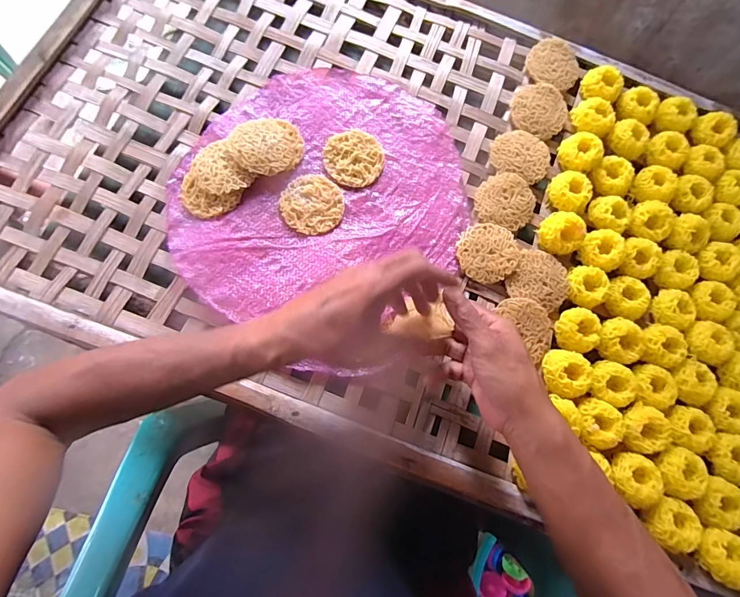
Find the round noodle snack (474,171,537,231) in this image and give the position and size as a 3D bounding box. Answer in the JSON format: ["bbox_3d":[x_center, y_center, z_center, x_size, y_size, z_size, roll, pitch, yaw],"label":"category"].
[{"bbox_3d":[0.168,-0.122,0.495,0.070,0.008,0.072,0,77,-1],"label":"round noodle snack"}]

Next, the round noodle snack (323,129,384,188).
[{"bbox_3d":[-0.020,-0.174,0.497,0.073,0.010,0.070,0,77,-1],"label":"round noodle snack"}]

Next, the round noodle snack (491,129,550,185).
[{"bbox_3d":[0.193,-0.184,0.515,0.073,0.017,0.064,23,78,4],"label":"round noodle snack"}]

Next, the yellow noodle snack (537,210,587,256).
[{"bbox_3d":[0.234,-0.079,0.481,0.050,0.029,0.044,11,77,1],"label":"yellow noodle snack"}]

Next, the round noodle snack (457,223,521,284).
[{"bbox_3d":[0.139,-0.055,0.476,0.070,0.010,0.070,0,77,-1],"label":"round noodle snack"}]

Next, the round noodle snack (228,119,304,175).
[{"bbox_3d":[-0.120,-0.183,0.481,0.082,0.017,0.082,10,67,-25],"label":"round noodle snack"}]

